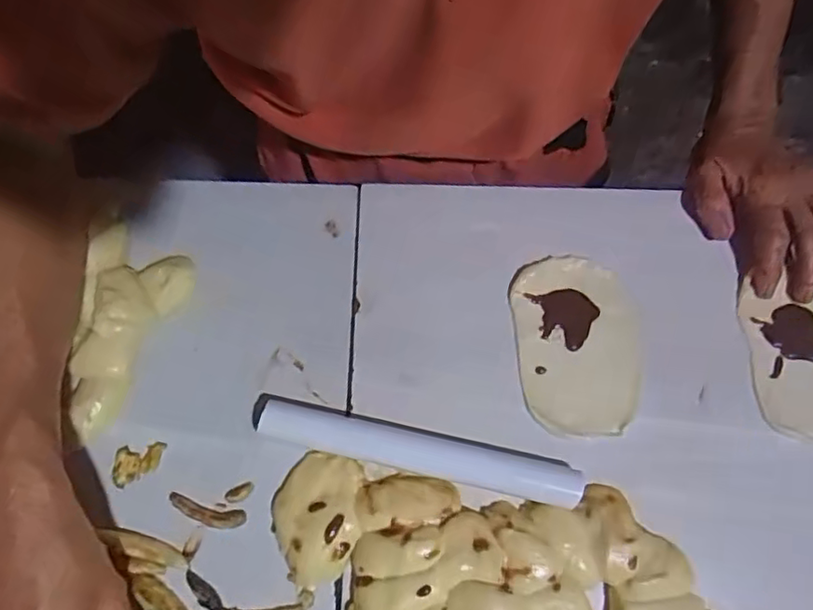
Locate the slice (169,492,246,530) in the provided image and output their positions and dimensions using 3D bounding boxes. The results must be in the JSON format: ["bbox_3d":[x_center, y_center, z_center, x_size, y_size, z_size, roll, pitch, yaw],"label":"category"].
[{"bbox_3d":[-0.133,0.138,0.396,0.052,0.006,0.014,14,71,3],"label":"slice"}]

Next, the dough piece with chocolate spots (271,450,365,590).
[{"bbox_3d":[-0.059,0.138,0.389,0.055,0.015,0.081,3,71,-1],"label":"dough piece with chocolate spots"}]

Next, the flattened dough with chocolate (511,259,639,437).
[{"bbox_3d":[0.126,0.028,0.436,0.090,0.010,0.129,-4,72,-3],"label":"flattened dough with chocolate"}]

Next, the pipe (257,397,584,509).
[{"bbox_3d":[0.008,0.098,0.405,0.212,0.026,0.027,13,71,2],"label":"pipe"}]

